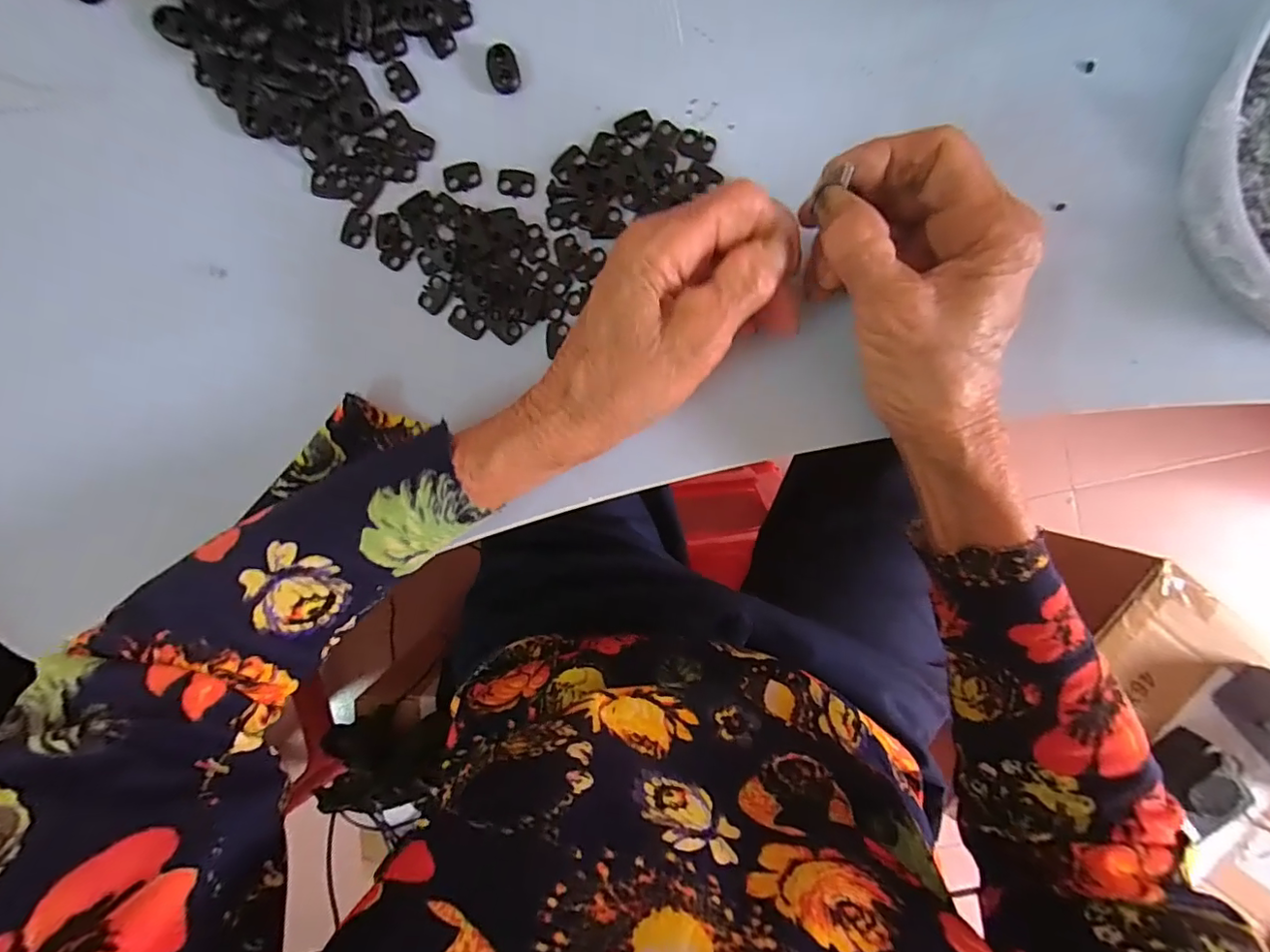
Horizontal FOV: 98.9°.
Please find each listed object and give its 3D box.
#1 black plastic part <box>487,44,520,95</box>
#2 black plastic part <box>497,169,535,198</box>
[{"bbox_3d":[-0.063,-0.195,0.260,0.014,0.007,0.020,-13,96,1],"label":"black plastic part"},{"bbox_3d":[-0.058,-0.142,0.263,0.018,0.004,0.012,7,96,-1],"label":"black plastic part"}]

